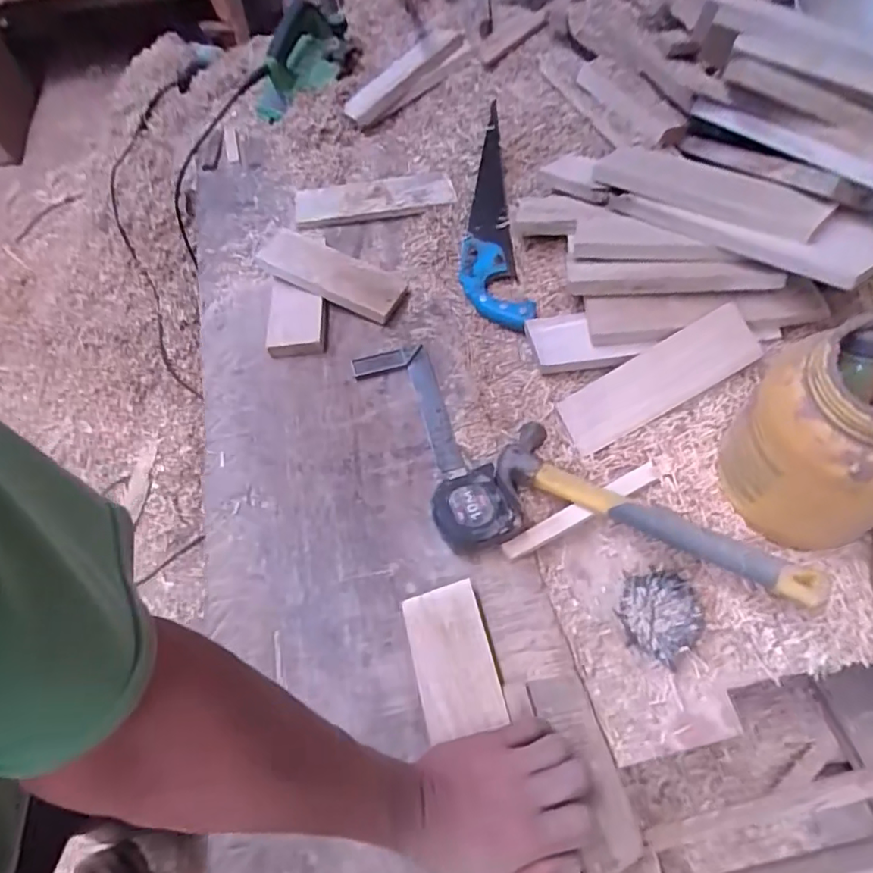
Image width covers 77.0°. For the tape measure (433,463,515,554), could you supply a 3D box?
[{"bbox_3d":[0.038,0.080,0.588,0.082,0.044,0.083,-15,59,-8],"label":"tape measure"}]

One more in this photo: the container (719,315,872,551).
[{"bbox_3d":[0.358,0.001,0.503,0.133,0.200,0.145,-1,59,1],"label":"container"}]

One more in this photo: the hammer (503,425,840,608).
[{"bbox_3d":[0.221,0.068,0.571,0.318,0.056,0.106,22,62,14],"label":"hammer"}]

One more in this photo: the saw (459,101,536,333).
[{"bbox_3d":[0.073,-0.336,0.830,0.092,0.032,0.408,-4,59,-1],"label":"saw"}]

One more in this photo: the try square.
[{"bbox_3d":[-0.037,-0.030,0.673,0.093,0.017,0.192,-14,59,-7],"label":"try square"}]

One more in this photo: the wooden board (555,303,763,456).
[{"bbox_3d":[0.253,-0.062,0.635,0.223,0.012,0.075,-30,74,10],"label":"wooden board"}]

